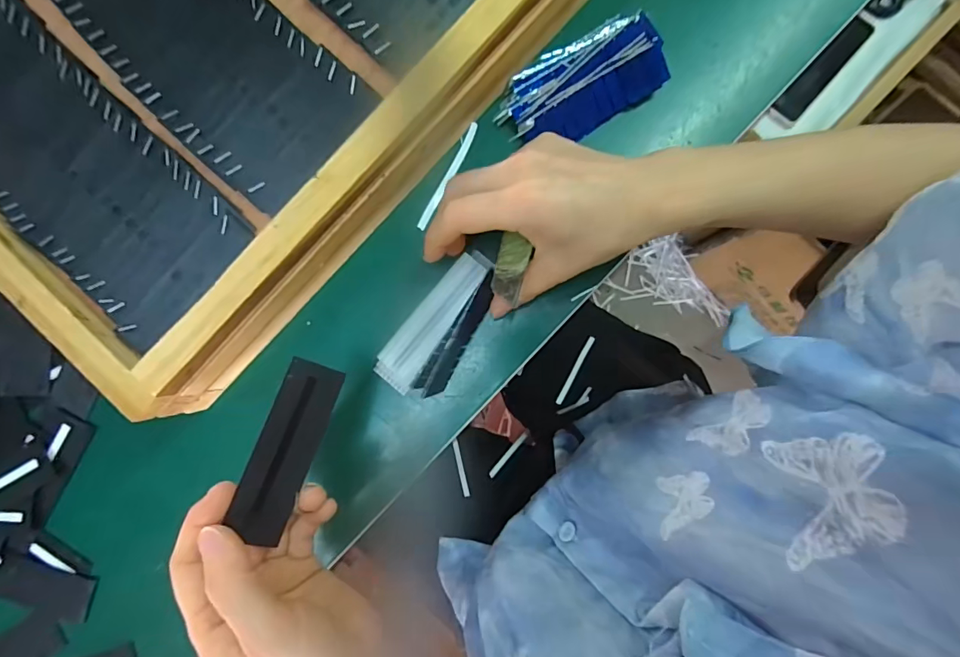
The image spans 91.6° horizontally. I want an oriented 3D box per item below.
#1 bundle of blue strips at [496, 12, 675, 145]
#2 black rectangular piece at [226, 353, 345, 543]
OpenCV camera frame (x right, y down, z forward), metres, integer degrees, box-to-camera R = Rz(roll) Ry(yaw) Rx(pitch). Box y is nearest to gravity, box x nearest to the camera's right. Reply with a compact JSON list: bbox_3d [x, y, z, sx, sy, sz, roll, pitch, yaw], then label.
[{"bbox_3d":[0.067,-0.158,0.300,0.108,0.019,0.052,-24,86,2],"label":"bundle of blue strips"},{"bbox_3d":[-0.098,0.061,0.237,0.031,0.004,0.089,26,78,-34],"label":"black rectangular piece"}]

